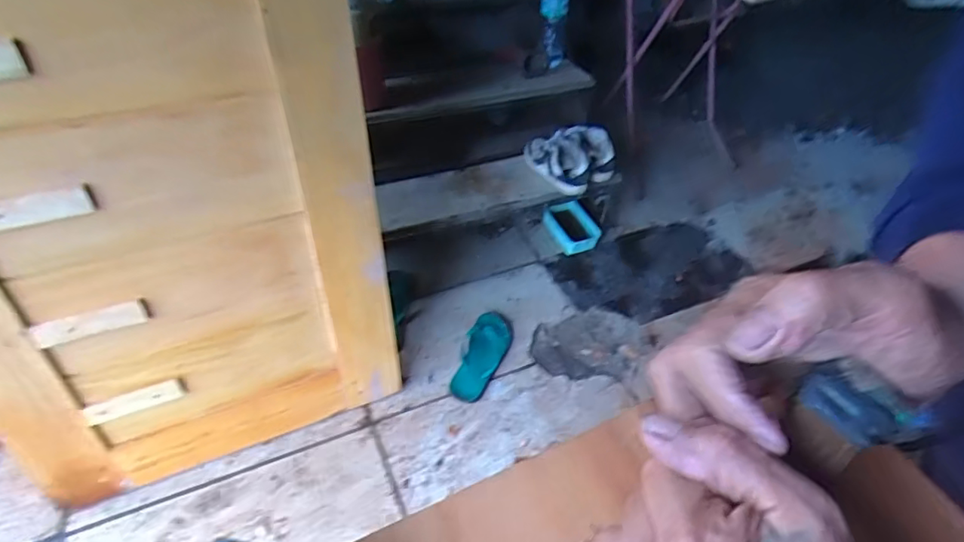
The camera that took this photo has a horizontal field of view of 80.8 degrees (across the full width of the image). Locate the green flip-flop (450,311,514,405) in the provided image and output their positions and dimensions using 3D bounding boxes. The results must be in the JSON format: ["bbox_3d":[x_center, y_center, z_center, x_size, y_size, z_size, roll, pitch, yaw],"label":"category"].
[{"bbox_3d":[-0.002,0.202,1.399,0.107,0.043,0.262,23,49,15],"label":"green flip-flop"}]

